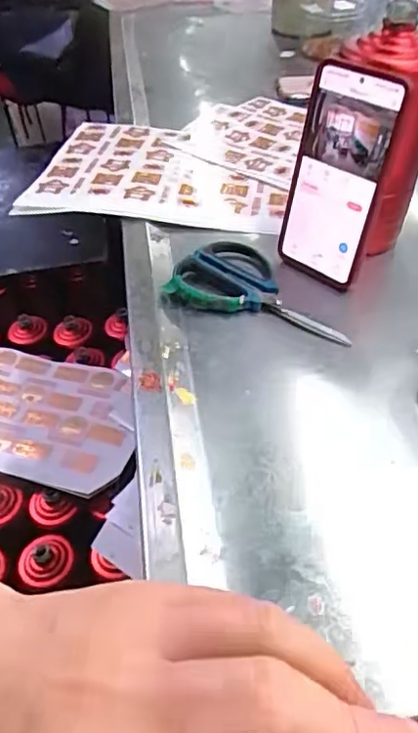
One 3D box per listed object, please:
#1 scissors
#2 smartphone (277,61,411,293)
[{"bbox_3d":[0.048,-0.069,0.502,0.159,0.018,0.083,17,49,20],"label":"scissors"},{"bbox_3d":[0.100,-0.149,0.473,0.078,0.163,0.012,32,37,31],"label":"smartphone"}]

